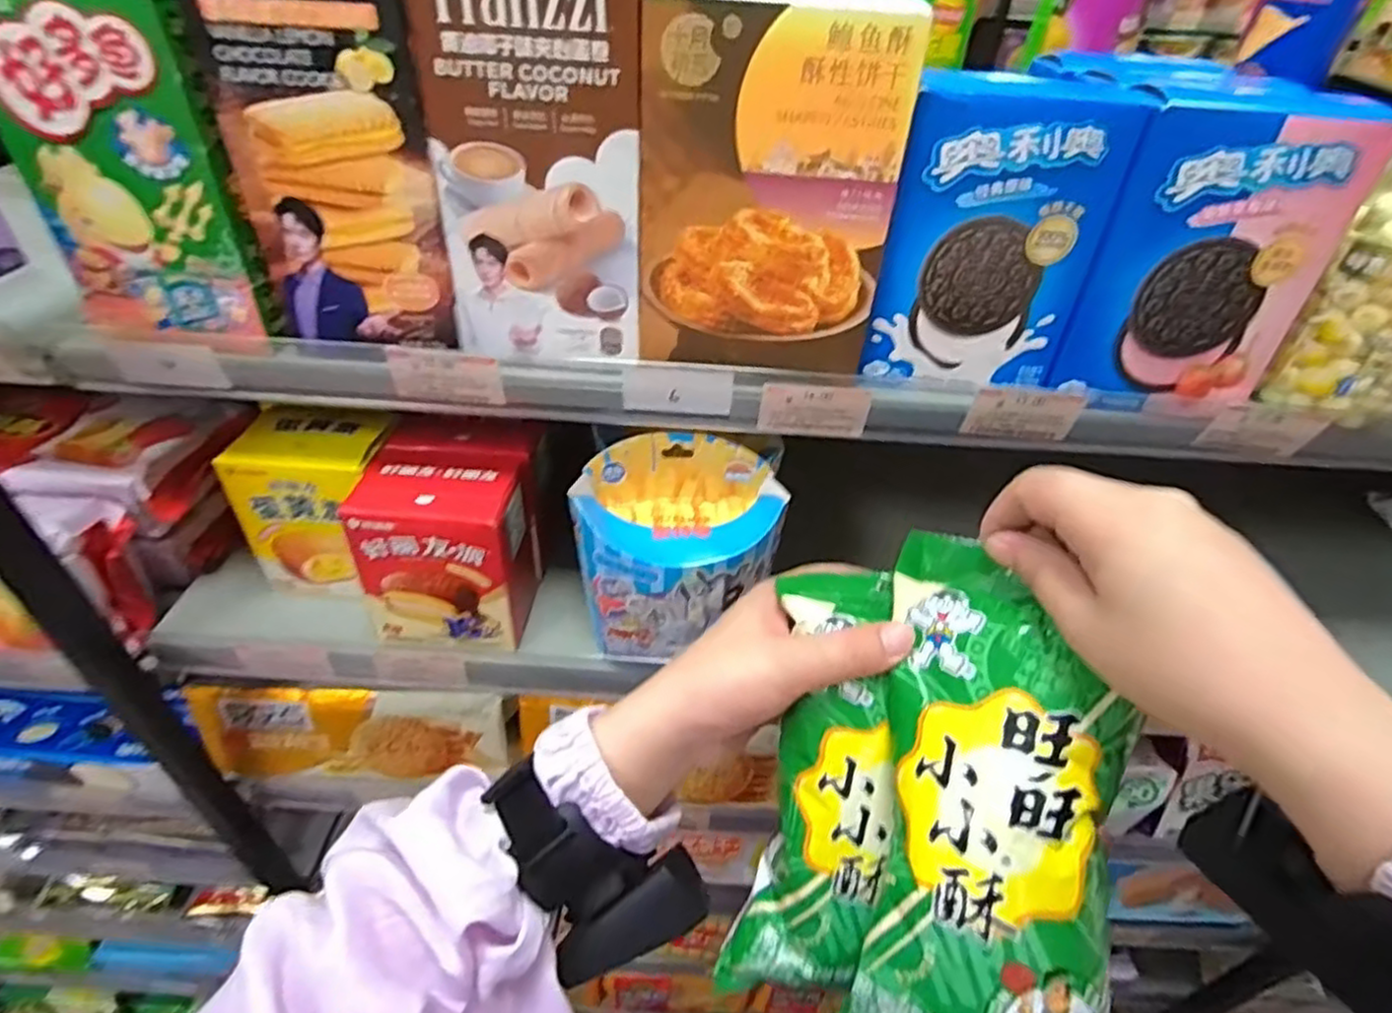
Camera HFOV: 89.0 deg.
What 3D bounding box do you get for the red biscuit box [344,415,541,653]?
[{"bbox_3d":[-0.146,0.016,0.439,0.088,0.098,0.102,5,41,1],"label":"red biscuit box"}]

